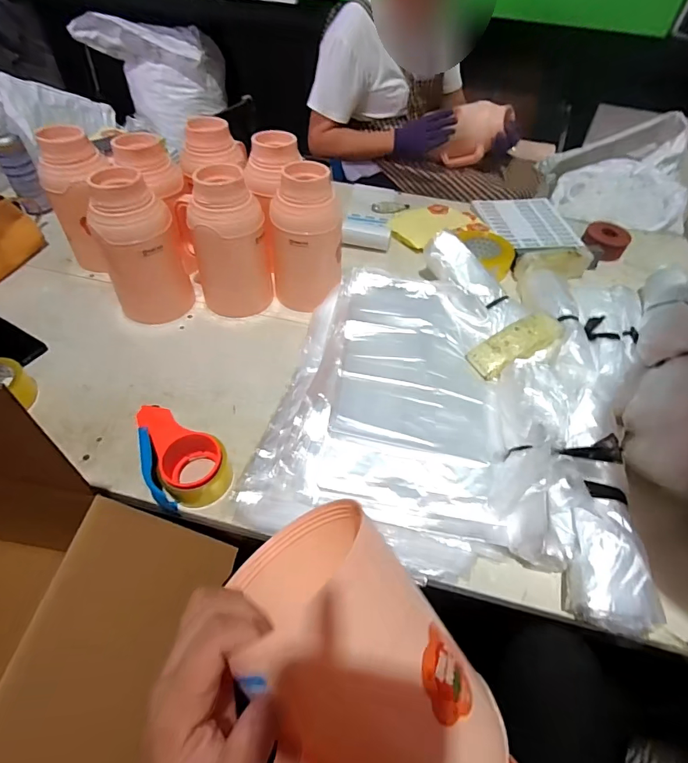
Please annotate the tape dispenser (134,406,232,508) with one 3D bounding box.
[{"bbox_3d":[-0.221,0.099,0.595,0.103,0.061,0.136,-14,53,-15],"label":"tape dispenser"}]

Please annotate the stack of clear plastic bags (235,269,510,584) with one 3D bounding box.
[{"bbox_3d":[0.078,0.012,0.681,0.330,0.065,0.506,14,51,7],"label":"stack of clear plastic bags"}]

